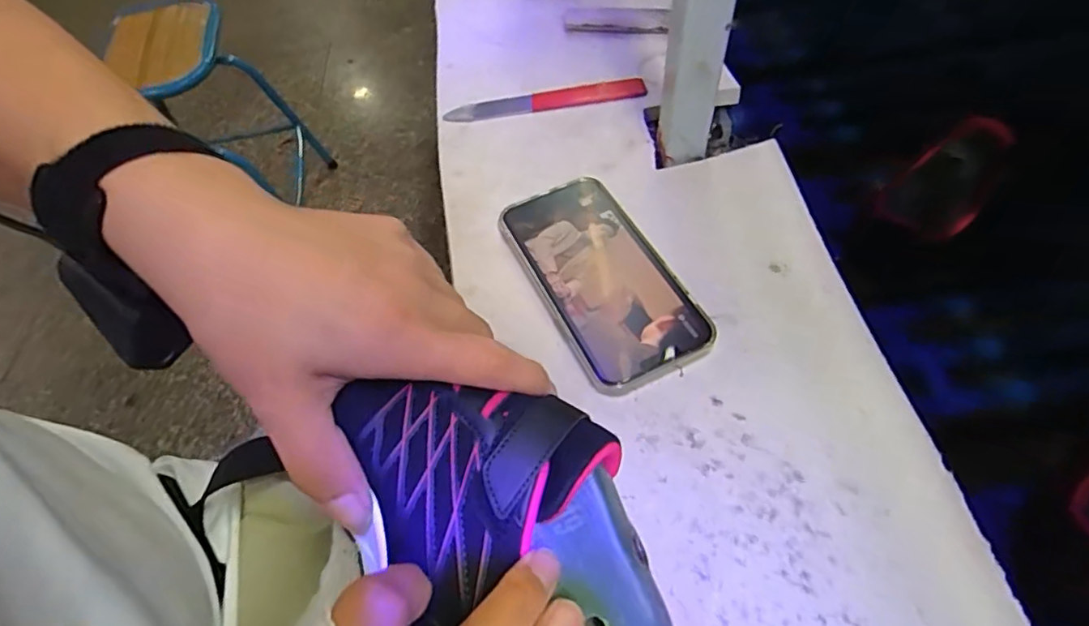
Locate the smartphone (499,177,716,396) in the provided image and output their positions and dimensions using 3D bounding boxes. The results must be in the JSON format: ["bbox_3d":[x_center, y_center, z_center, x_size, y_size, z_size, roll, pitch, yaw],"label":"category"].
[{"bbox_3d":[0.036,-0.027,0.379,0.084,0.011,0.164,-23,57,-11],"label":"smartphone"}]

